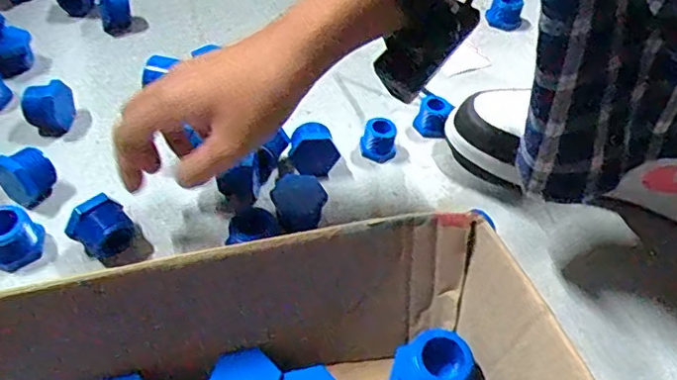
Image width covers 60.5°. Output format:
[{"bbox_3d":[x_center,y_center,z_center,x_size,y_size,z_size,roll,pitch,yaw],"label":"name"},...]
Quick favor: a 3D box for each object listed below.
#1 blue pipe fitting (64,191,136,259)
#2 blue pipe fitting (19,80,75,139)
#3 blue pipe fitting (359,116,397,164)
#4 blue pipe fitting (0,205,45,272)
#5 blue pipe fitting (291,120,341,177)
[{"bbox_3d":[-0.154,0.028,0.380,0.027,0.039,0.033,35,54,23],"label":"blue pipe fitting"},{"bbox_3d":[-0.228,-0.064,0.458,0.038,0.033,0.029,-21,54,-22],"label":"blue pipe fitting"},{"bbox_3d":[0.033,-0.040,0.472,0.026,0.027,0.026,3,49,-3],"label":"blue pipe fitting"},{"bbox_3d":[-0.212,0.031,0.375,0.031,0.034,0.030,0,49,-5],"label":"blue pipe fitting"},{"bbox_3d":[-0.019,-0.032,0.453,0.036,0.030,0.030,-1,49,-6],"label":"blue pipe fitting"}]

